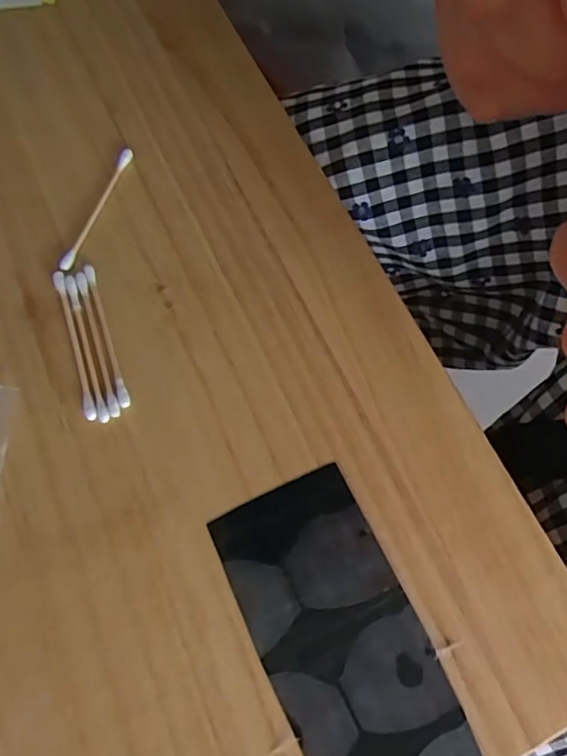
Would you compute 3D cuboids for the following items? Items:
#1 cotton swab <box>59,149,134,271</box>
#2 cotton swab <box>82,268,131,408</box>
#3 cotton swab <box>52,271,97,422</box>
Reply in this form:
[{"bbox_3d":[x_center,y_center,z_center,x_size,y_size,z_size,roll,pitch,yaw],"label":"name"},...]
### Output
[{"bbox_3d":[-0.091,-0.082,0.265,0.007,0.005,0.072,20,73,4],"label":"cotton swab"},{"bbox_3d":[-0.079,-0.020,0.244,0.004,0.004,0.070,-18,74,-7],"label":"cotton swab"},{"bbox_3d":[-0.093,-0.015,0.242,0.005,0.004,0.072,-17,74,-7],"label":"cotton swab"}]

